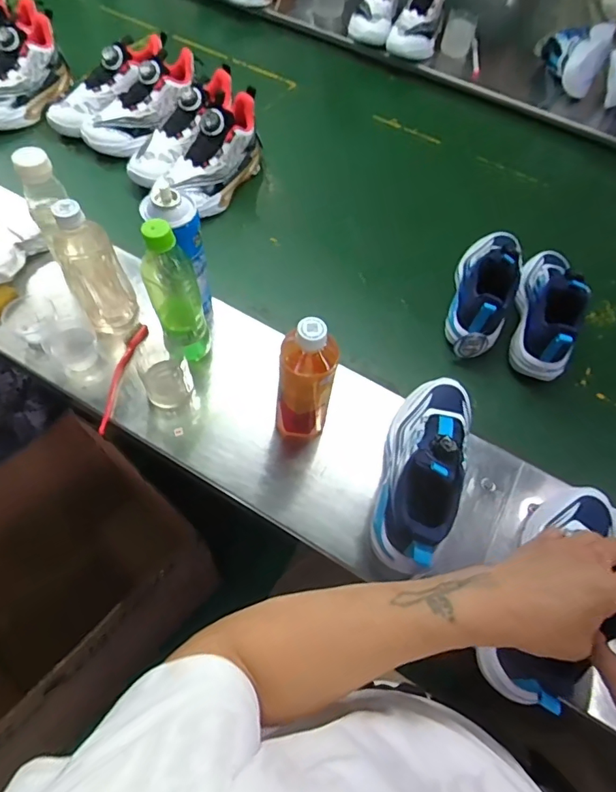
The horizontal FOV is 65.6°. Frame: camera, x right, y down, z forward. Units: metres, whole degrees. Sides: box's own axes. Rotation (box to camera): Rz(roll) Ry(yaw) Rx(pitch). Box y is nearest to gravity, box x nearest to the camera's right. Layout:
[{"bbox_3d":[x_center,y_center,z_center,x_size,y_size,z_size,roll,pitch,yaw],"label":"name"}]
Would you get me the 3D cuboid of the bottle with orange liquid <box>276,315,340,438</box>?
[{"bbox_3d":[-0.001,-0.016,0.540,0.064,0.180,0.059,2,61,-3],"label":"bottle with orange liquid"}]

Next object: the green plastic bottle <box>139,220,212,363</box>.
[{"bbox_3d":[-0.155,-0.112,0.567,0.058,0.202,0.048,-18,64,-13],"label":"green plastic bottle"}]

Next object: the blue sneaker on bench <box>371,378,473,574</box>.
[{"bbox_3d":[0.130,0.069,0.536,0.077,0.104,0.232,20,62,7],"label":"blue sneaker on bench"}]

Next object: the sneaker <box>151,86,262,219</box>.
[{"bbox_3d":[-0.159,-0.415,0.815,0.095,0.119,0.211,31,64,13],"label":"sneaker"}]

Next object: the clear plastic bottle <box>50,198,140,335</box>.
[{"bbox_3d":[-0.268,-0.154,0.606,0.069,0.183,0.059,-28,67,-17],"label":"clear plastic bottle"}]

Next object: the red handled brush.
[{"bbox_3d":[-0.248,-0.028,0.628,0.023,0.017,0.168,10,61,2],"label":"red handled brush"}]

